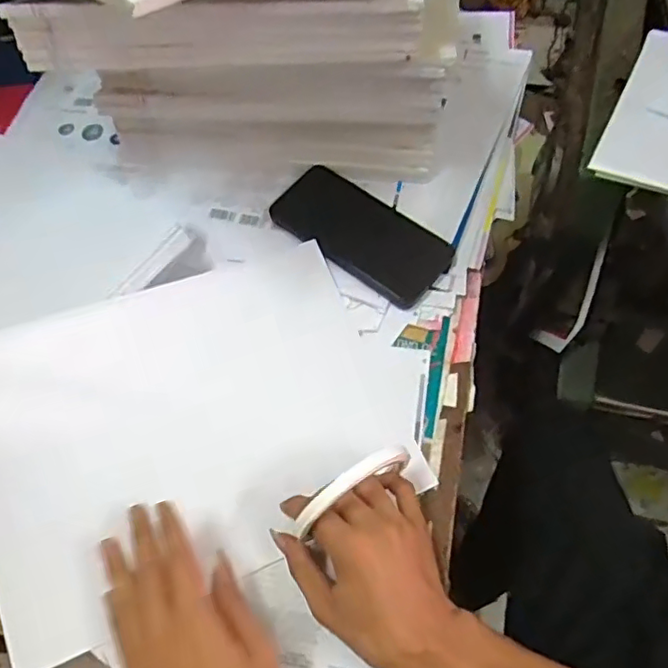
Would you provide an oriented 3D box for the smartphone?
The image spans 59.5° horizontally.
[{"bbox_3d":[0.024,-0.095,0.542,0.165,0.011,0.080,33,67,19],"label":"smartphone"}]

